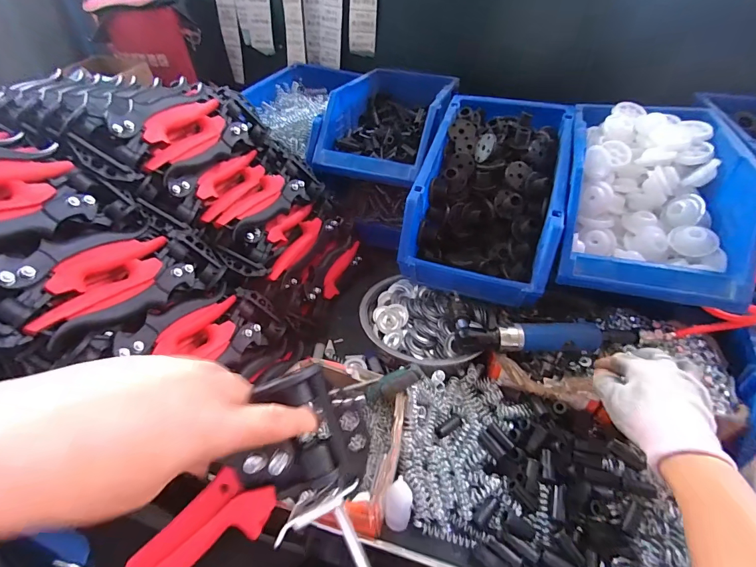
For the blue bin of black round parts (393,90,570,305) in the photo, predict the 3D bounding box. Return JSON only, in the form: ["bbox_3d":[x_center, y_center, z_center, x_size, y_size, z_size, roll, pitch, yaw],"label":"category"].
[{"bbox_3d":[0.172,-0.143,0.588,0.197,0.183,0.298,13,40,13],"label":"blue bin of black round parts"}]

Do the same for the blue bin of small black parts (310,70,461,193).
[{"bbox_3d":[0.022,-0.308,0.735,0.214,0.120,0.277,13,39,13],"label":"blue bin of small black parts"}]

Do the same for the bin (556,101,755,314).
[{"bbox_3d":[0.368,-0.130,0.529,0.199,0.148,0.322,15,40,15],"label":"bin"}]

